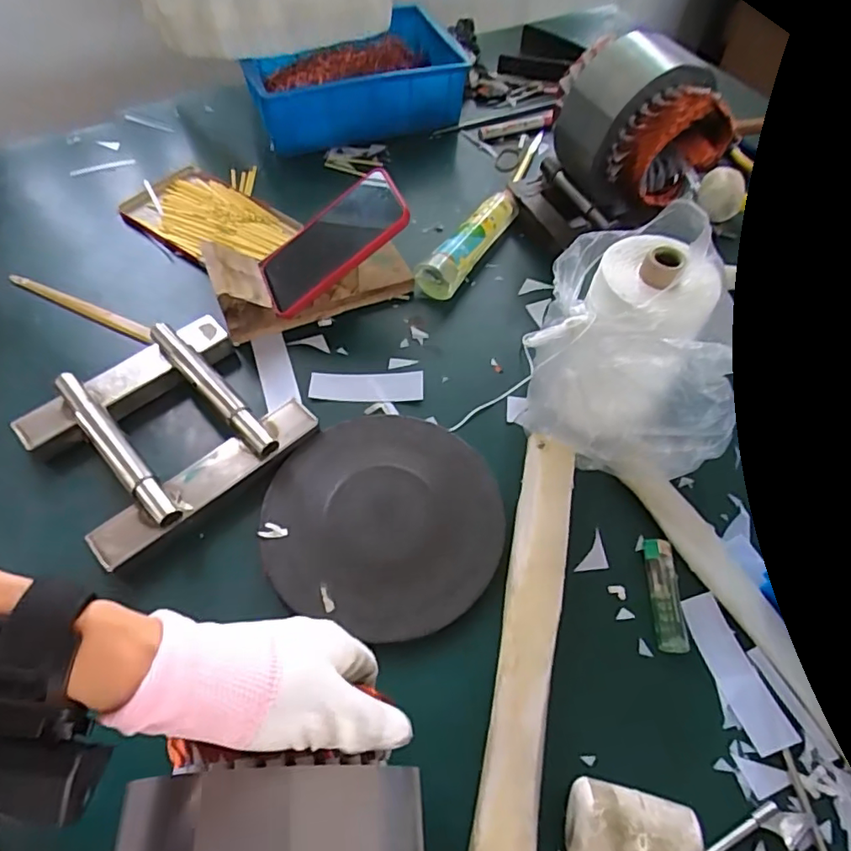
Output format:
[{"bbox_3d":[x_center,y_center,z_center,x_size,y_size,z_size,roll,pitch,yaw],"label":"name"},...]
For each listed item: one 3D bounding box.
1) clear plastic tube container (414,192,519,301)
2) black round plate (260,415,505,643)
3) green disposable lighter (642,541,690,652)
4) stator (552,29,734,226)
[{"bbox_3d":[0.059,-0.213,0.656,0.047,0.040,0.190,32,59,17],"label":"clear plastic tube container"},{"bbox_3d":[-0.032,0.074,0.471,0.187,0.011,0.188,2,55,-3],"label":"black round plate"},{"bbox_3d":[0.188,0.131,0.442,0.022,0.010,0.085,5,55,-1],"label":"green disposable lighter"},{"bbox_3d":[0.231,-0.332,0.626,0.149,0.139,0.149,-25,61,-19],"label":"stator"}]

